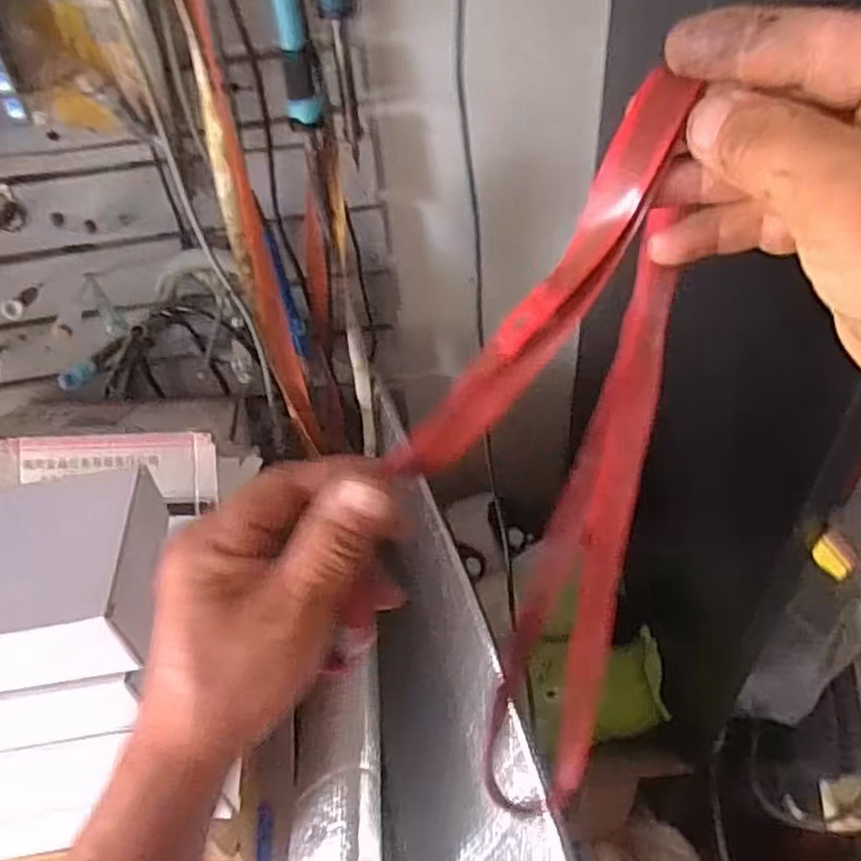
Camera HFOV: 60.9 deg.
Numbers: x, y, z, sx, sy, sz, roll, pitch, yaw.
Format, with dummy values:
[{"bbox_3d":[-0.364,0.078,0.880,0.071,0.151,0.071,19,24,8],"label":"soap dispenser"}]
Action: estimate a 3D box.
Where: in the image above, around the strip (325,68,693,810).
[{"bbox_3d":[0.035,0.058,0.354,0.110,0.411,0.128,12,33,17],"label":"strip"}]

